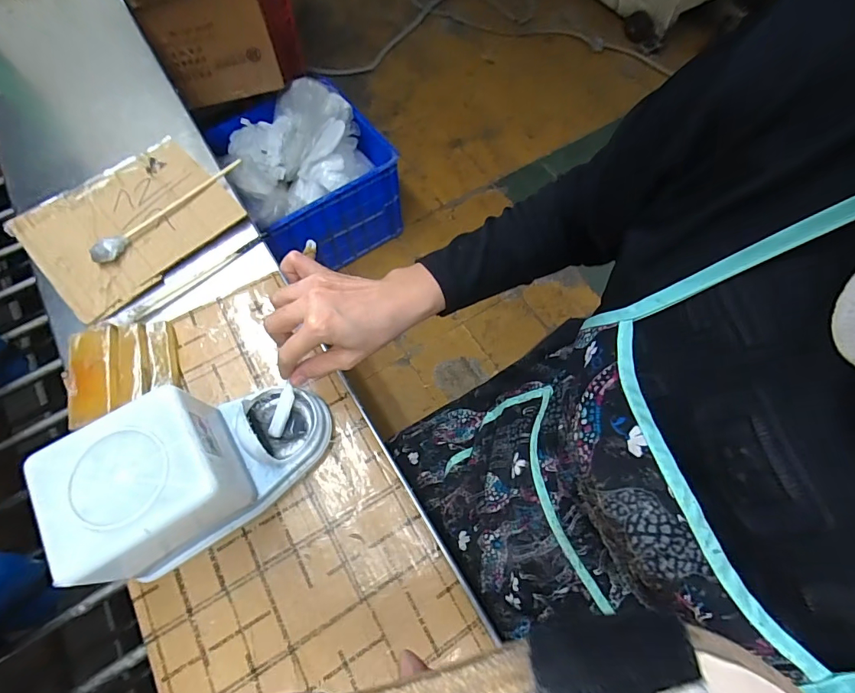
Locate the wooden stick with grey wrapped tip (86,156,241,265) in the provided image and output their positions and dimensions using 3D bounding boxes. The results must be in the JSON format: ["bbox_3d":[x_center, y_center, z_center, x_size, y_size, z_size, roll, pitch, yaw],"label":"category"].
[{"bbox_3d":[-0.298,-0.161,0.505,0.023,0.021,0.196,41,73,16],"label":"wooden stick with grey wrapped tip"}]

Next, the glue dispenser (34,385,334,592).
[{"bbox_3d":[-0.174,0.090,0.347,0.183,0.104,0.098,-35,71,-14],"label":"glue dispenser"}]

